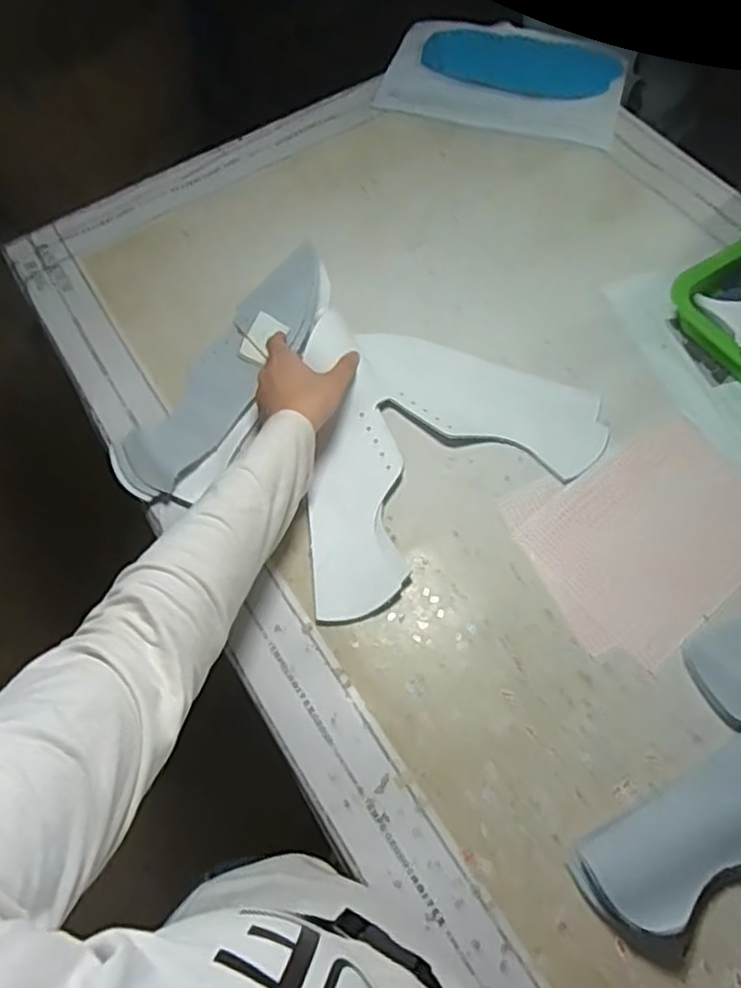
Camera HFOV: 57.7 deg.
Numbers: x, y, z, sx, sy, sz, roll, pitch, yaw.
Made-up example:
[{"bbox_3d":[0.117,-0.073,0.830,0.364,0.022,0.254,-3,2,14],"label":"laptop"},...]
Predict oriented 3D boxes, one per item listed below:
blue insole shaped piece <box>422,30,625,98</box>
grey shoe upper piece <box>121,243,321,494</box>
[{"bbox_3d":[0.189,-0.550,0.859,0.241,0.010,0.095,18,75,11],"label":"blue insole shaped piece"},{"bbox_3d":[-0.128,-0.123,0.645,0.080,0.030,0.273,27,73,16],"label":"grey shoe upper piece"}]

